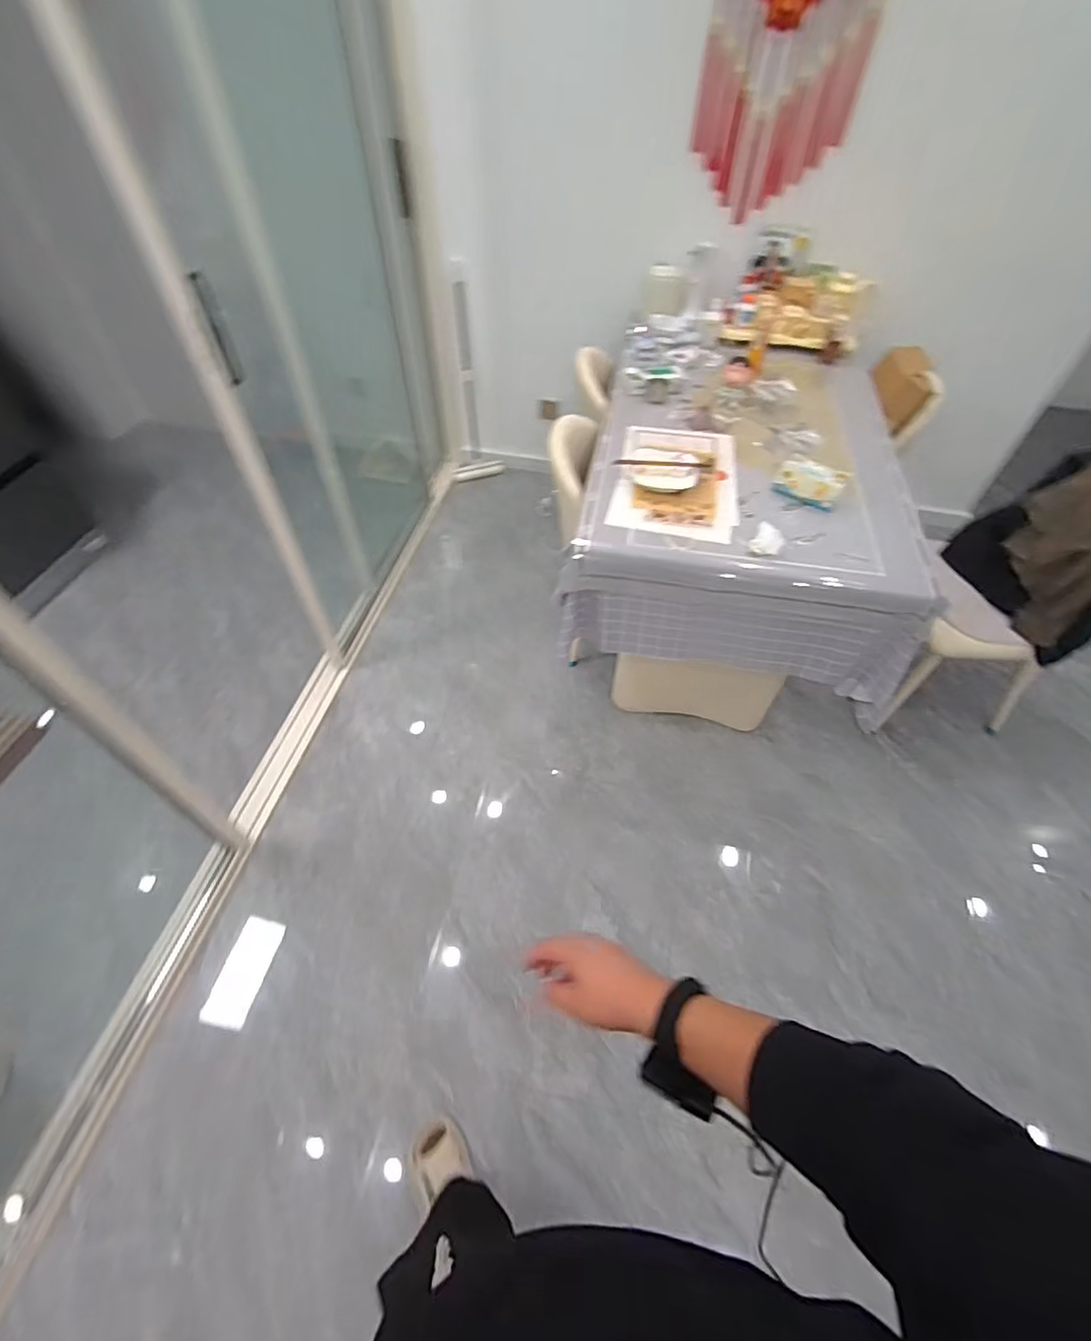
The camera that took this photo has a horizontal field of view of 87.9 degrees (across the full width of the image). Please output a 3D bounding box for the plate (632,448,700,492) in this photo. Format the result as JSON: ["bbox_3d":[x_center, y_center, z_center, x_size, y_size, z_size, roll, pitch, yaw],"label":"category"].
[{"bbox_3d":[0.323,-0.546,1.519,0.168,0.019,0.198,7,53,6],"label":"plate"}]

